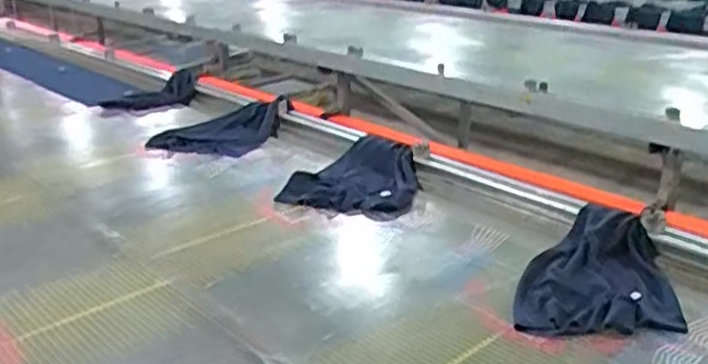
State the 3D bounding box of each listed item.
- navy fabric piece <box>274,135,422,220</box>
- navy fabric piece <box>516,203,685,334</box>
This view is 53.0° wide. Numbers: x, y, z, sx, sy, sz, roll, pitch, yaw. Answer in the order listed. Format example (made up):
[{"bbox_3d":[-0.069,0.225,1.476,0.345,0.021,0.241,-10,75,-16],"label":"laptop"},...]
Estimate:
[{"bbox_3d":[0.002,-0.021,1.487,0.273,0.060,0.367,5,21,10],"label":"navy fabric piece"},{"bbox_3d":[0.365,0.127,1.089,0.228,0.045,0.371,5,21,10],"label":"navy fabric piece"}]

